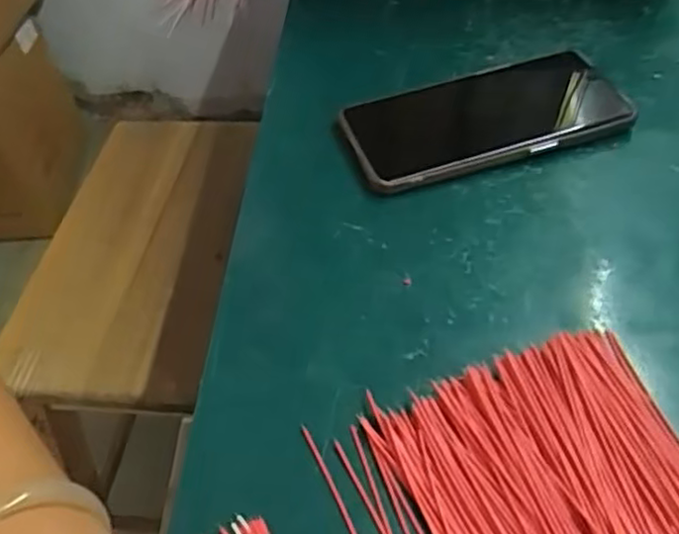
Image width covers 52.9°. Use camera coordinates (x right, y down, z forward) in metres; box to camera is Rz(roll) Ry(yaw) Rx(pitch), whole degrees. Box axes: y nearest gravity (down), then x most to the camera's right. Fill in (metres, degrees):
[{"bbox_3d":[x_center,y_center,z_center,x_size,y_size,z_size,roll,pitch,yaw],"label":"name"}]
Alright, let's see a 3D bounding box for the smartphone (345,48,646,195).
[{"bbox_3d":[0.087,-0.091,0.414,0.164,0.013,0.078,-15,50,-8],"label":"smartphone"}]

